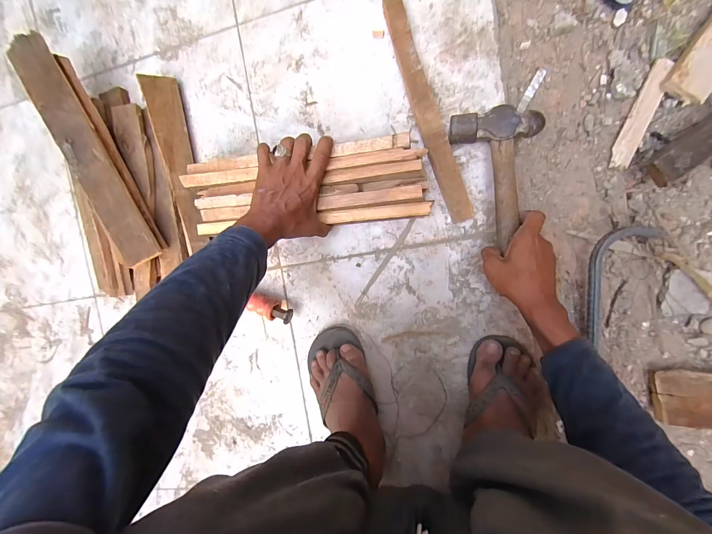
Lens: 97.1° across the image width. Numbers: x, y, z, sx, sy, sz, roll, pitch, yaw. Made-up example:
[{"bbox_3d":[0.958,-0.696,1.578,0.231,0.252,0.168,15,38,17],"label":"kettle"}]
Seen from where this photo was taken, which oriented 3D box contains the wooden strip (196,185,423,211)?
[{"bbox_3d":[-0.076,-0.096,0.455,0.334,0.018,0.025,1,94,11],"label":"wooden strip"}]

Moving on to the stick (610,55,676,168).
[{"bbox_3d":[0.415,-0.218,0.455,0.030,0.012,0.153,23,99,9],"label":"stick"}]

